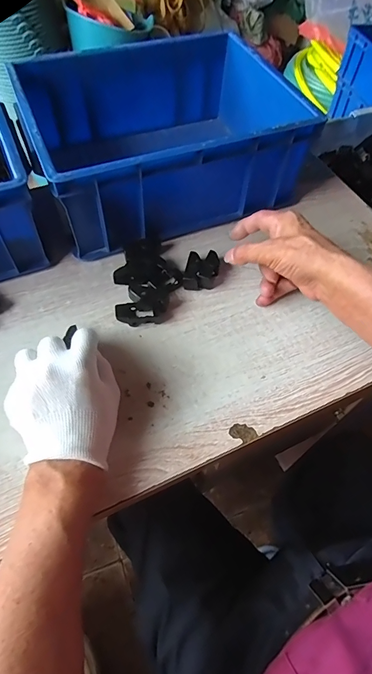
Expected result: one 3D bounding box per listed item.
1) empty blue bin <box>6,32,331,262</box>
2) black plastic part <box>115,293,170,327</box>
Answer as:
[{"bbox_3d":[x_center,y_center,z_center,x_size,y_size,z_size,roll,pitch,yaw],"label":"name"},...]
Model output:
[{"bbox_3d":[-0.023,-0.274,0.536,0.349,0.136,0.259,-16,60,-13],"label":"empty blue bin"},{"bbox_3d":[-0.050,-0.031,0.448,0.062,0.017,0.033,-8,59,-9],"label":"black plastic part"}]

